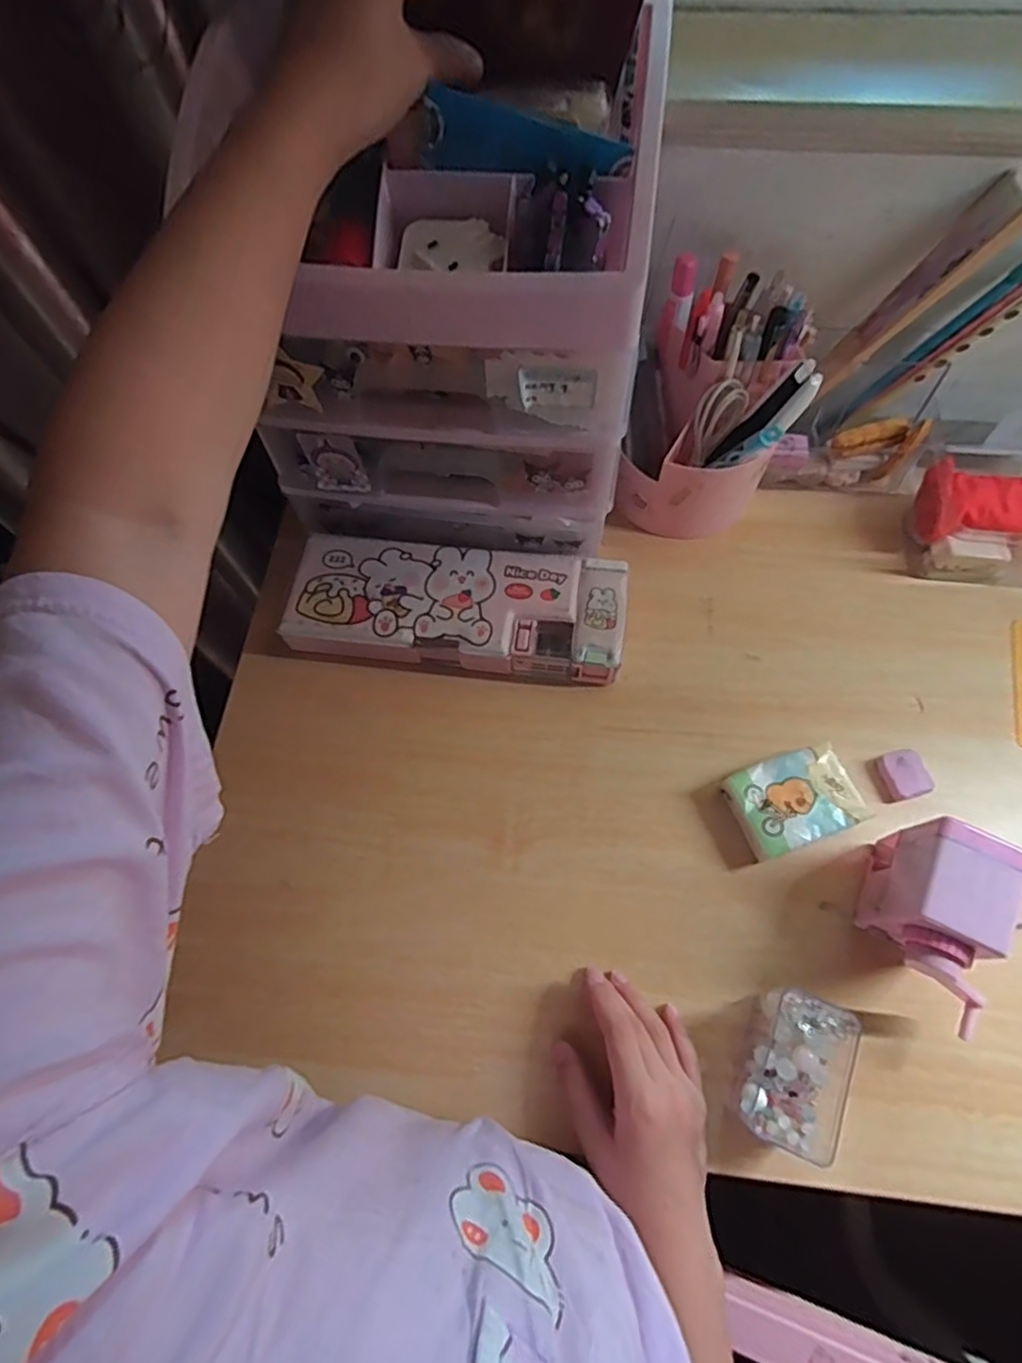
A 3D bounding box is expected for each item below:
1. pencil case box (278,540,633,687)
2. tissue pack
[{"bbox_3d":[-0.038,-0.051,0.465,0.231,0.037,0.086,4,67,5],"label":"pencil case box"},{"bbox_3d":[0.176,0.075,0.407,0.077,0.023,0.056,-19,67,-6],"label":"tissue pack"}]

